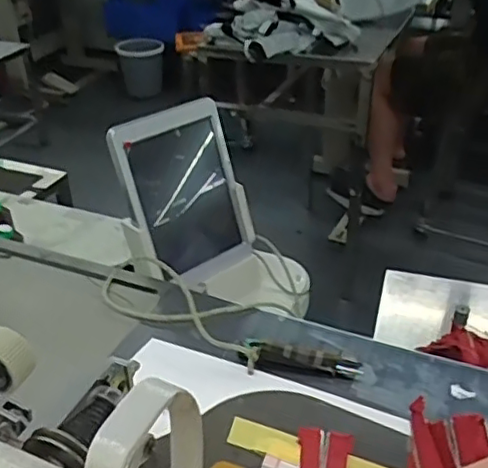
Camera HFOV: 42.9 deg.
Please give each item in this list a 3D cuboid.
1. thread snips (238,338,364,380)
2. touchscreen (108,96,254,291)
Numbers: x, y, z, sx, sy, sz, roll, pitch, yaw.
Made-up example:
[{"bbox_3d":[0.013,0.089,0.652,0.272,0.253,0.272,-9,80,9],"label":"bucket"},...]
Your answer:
[{"bbox_3d":[0.050,0.106,0.532,0.100,0.010,0.028,6,34,16],"label":"thread snips"},{"bbox_3d":[-0.065,-0.045,0.753,0.143,0.218,0.028,-27,24,-29],"label":"touchscreen"}]

